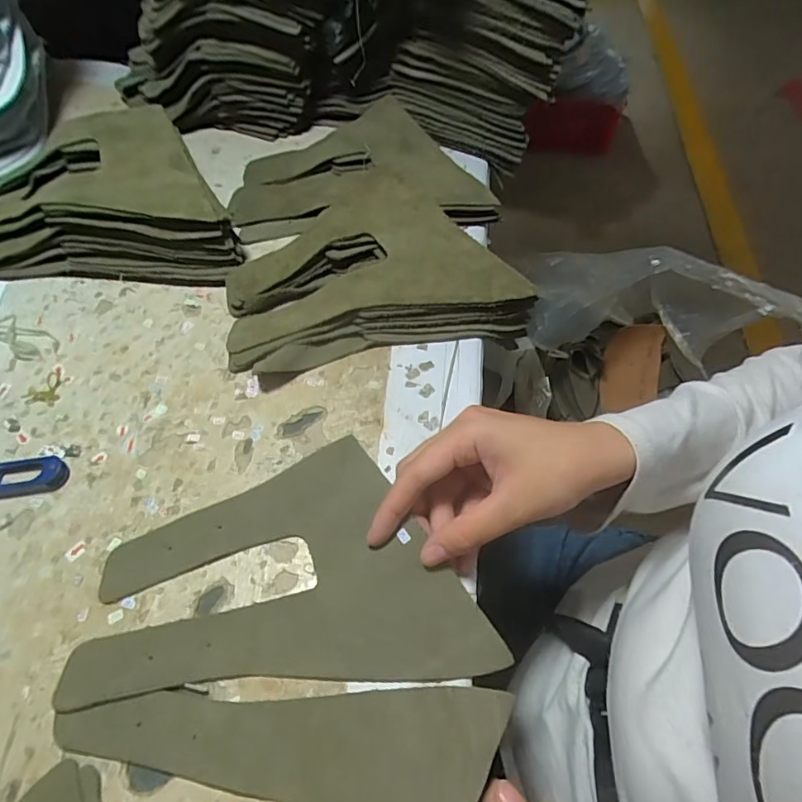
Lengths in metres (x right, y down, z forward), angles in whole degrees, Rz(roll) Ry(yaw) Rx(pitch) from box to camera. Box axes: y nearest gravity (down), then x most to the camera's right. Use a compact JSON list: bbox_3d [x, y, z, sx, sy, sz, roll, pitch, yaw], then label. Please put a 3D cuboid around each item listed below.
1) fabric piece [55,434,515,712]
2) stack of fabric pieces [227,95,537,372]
[{"bbox_3d":[-0.059,0.083,0.281,0.203,0.010,0.126,-4,57,-2],"label":"fabric piece"},{"bbox_3d":[-0.031,-0.152,0.418,0.207,0.041,0.265,-7,57,-7],"label":"stack of fabric pieces"}]

